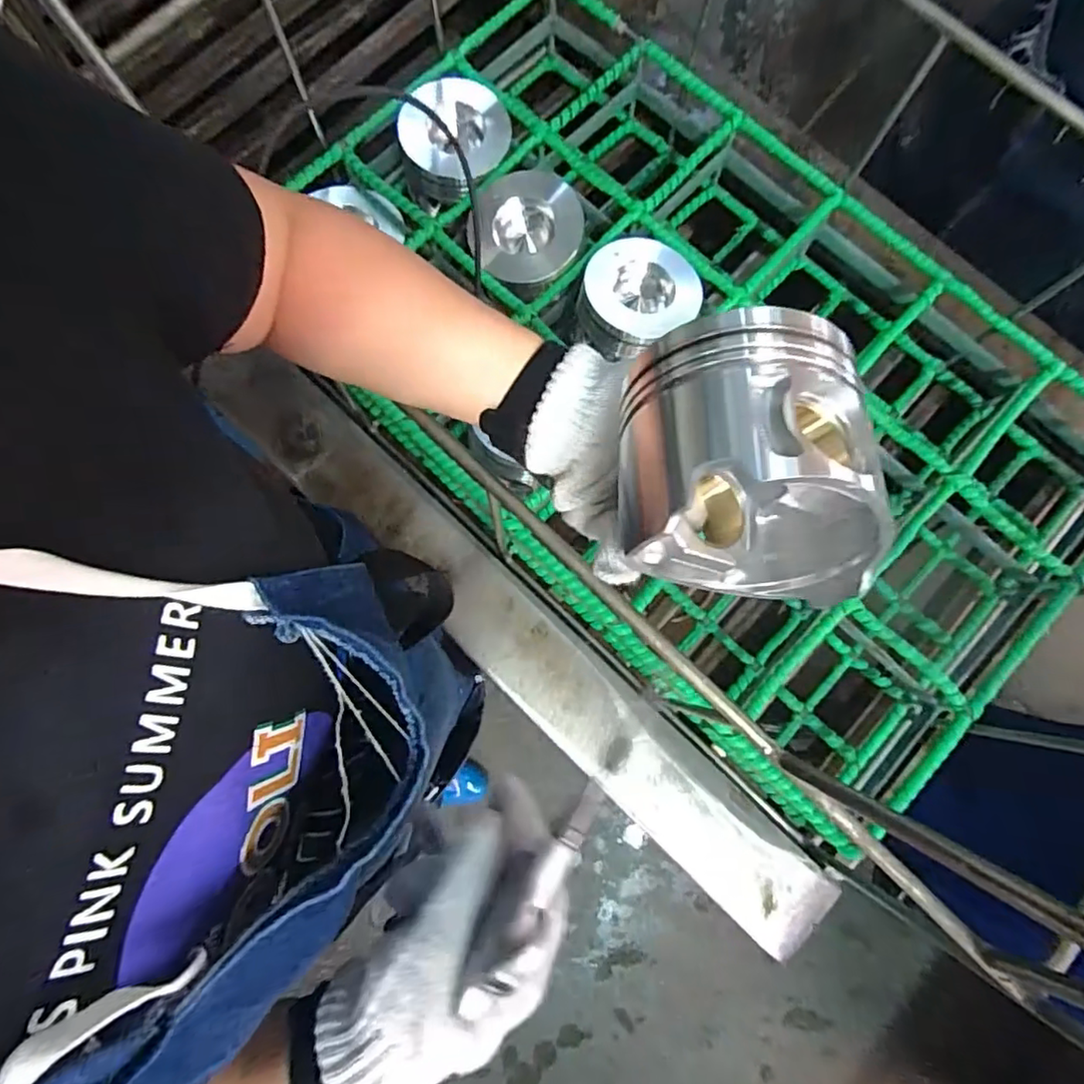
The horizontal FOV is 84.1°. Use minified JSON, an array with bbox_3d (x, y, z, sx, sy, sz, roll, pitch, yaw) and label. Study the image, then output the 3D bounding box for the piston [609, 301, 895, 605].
[{"bbox_3d":[0.087,-0.030,0.272,0.093,0.100,0.121,-12,79,-3],"label":"piston"}]

